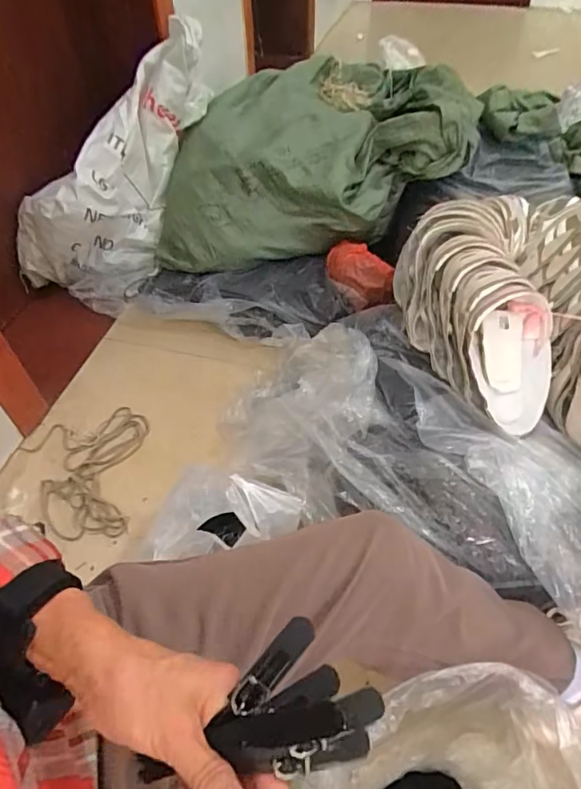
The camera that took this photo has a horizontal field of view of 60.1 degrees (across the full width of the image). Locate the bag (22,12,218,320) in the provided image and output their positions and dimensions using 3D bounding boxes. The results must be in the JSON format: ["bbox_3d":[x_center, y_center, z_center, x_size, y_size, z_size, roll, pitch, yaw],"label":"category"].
[{"bbox_3d":[-0.394,-0.497,1.155,0.237,0.230,0.647,39,103,28],"label":"bag"}]

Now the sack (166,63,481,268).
[{"bbox_3d":[0.050,-0.592,1.235,0.738,0.253,0.584,-5,51,-2],"label":"sack"}]

